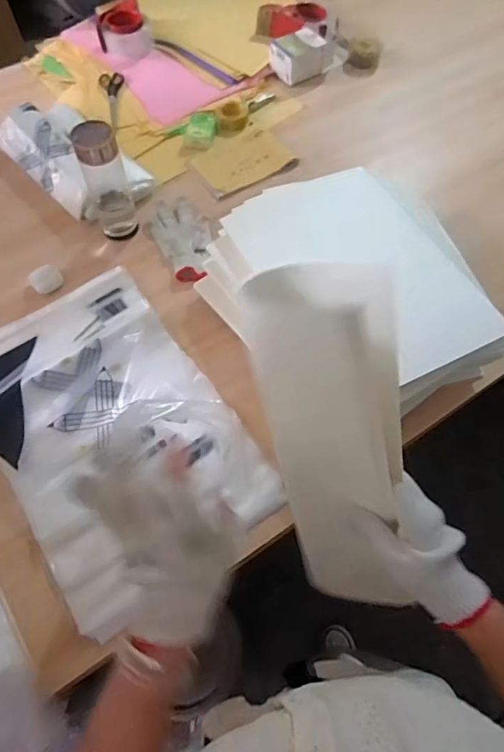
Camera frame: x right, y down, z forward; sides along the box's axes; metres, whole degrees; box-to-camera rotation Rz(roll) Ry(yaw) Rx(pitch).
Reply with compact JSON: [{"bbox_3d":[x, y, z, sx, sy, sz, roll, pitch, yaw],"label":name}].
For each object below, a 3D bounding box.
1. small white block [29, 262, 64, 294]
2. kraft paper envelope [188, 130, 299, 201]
[{"bbox_3d":[-0.346,-0.163,0.820,0.048,0.031,0.036,-34,67,-17],"label":"small white block"},{"bbox_3d":[-0.016,-0.421,0.954,0.188,0.019,0.117,-25,73,-11],"label":"kraft paper envelope"}]

